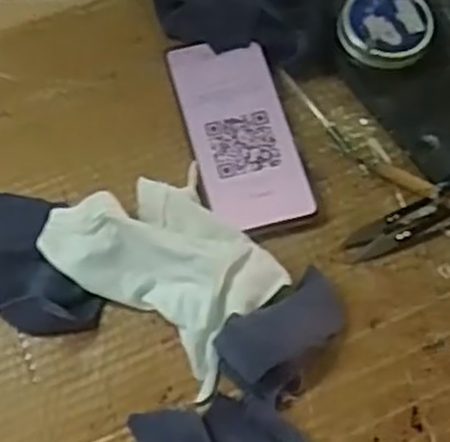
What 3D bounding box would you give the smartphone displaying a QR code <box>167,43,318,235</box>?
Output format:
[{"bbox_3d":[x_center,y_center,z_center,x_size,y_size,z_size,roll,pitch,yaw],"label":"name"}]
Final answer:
[{"bbox_3d":[0.012,-0.064,0.565,0.074,0.008,0.155,-13,67,-7],"label":"smartphone displaying a QR code"}]

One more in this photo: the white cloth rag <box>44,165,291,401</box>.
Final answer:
[{"bbox_3d":[-0.038,0.023,0.515,0.159,0.035,0.106,41,71,15],"label":"white cloth rag"}]

